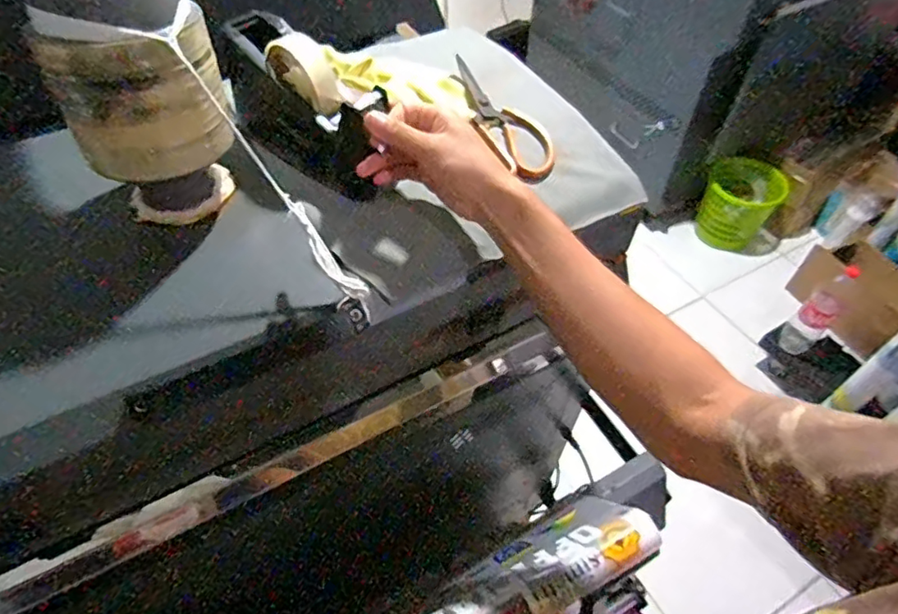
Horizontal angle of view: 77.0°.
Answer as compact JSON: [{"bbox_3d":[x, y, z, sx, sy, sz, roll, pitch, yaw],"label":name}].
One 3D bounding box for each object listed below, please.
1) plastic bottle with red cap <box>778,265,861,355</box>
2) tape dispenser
[{"bbox_3d":[1.015,0.019,1.564,0.090,0.291,0.111,34,59,26],"label":"plastic bottle with red cap"},{"bbox_3d":[-0.135,-0.194,0.545,0.216,0.109,0.075,33,31,5],"label":"tape dispenser"}]

